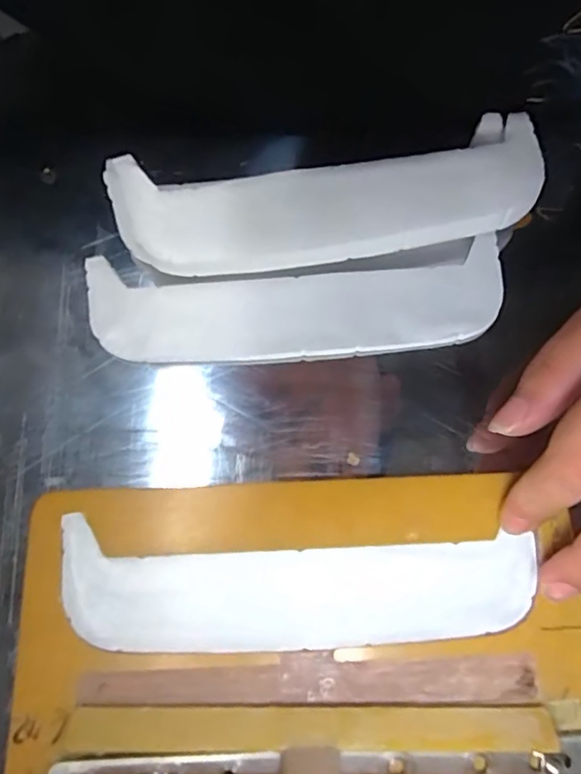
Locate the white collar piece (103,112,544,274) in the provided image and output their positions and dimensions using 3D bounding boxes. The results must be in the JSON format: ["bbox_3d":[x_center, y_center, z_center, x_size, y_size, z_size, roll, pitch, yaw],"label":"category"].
[{"bbox_3d":[0.019,-0.089,0.271,0.196,0.029,0.059,-12,74,-4],"label":"white collar piece"}]

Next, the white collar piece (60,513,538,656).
[{"bbox_3d":[0.004,0.082,0.233,0.191,0.005,0.047,-1,73,-1],"label":"white collar piece"}]

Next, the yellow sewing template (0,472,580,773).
[{"bbox_3d":[0.010,0.099,0.211,0.230,0.052,0.133,-1,73,0],"label":"yellow sewing template"}]

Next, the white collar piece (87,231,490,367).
[{"bbox_3d":[0.003,-0.040,0.272,0.193,0.007,0.052,-4,73,-1],"label":"white collar piece"}]

